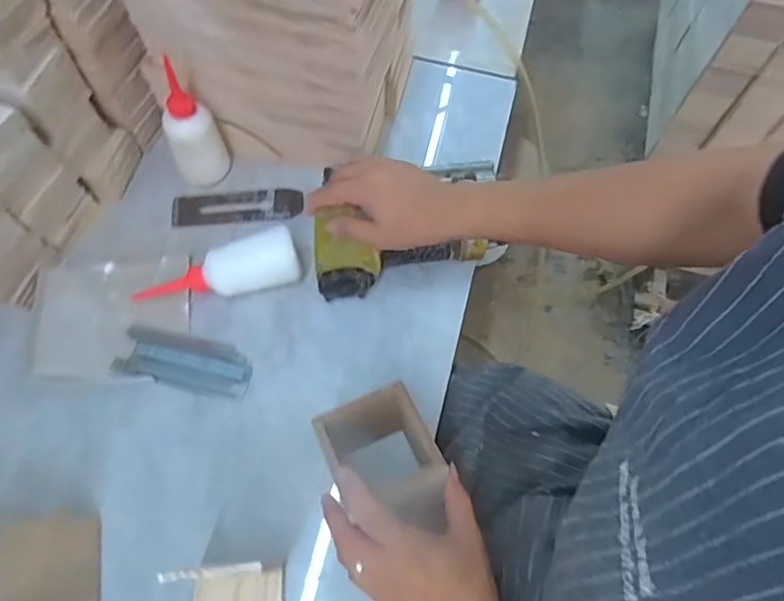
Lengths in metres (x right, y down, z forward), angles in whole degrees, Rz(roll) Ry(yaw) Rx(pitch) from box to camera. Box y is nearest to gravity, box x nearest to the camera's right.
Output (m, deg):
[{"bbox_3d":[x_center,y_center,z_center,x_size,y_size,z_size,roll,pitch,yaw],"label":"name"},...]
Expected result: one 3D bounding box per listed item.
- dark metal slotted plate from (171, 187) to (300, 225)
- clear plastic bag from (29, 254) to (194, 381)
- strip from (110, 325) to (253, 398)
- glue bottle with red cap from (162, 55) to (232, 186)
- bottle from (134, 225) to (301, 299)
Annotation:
[{"bbox_3d":[-0.188,-0.114,0.645,0.154,0.009,0.045,-6,69,-3],"label":"dark metal slotted plate"},{"bbox_3d":[-0.296,0.015,0.566,0.148,0.015,0.147,-2,67,-11],"label":"clear plastic bag"},{"bbox_3d":[-0.215,0.061,0.548,0.138,0.011,0.054,12,65,4],"label":"strip"},{"bbox_3d":[-0.229,-0.189,0.611,0.062,0.137,0.053,-20,67,-11],"label":"glue bottle with red cap"},{"bbox_3d":[-0.186,-0.026,0.572,0.172,0.047,0.053,-18,66,-11],"label":"bottle"}]

